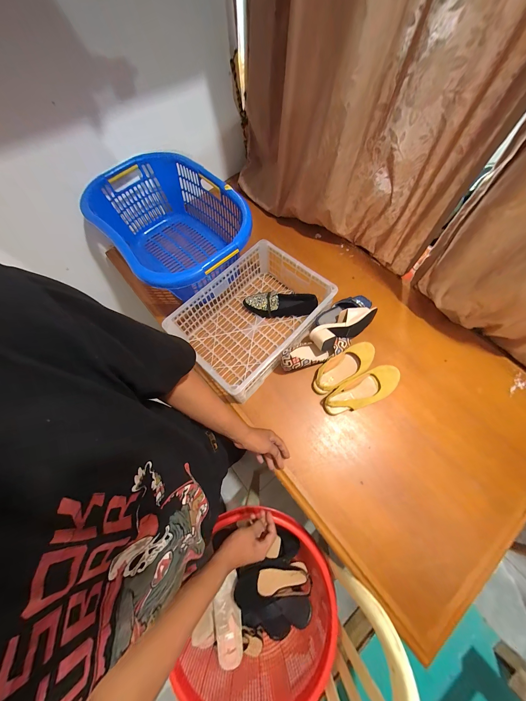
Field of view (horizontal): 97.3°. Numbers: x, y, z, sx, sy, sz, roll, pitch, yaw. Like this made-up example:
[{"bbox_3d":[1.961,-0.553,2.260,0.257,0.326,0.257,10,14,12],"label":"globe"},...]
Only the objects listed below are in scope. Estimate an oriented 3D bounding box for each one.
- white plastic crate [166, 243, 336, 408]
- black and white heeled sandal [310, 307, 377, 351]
[{"bbox_3d":[-0.034,-0.109,0.743,0.322,0.133,0.435,40,75,16],"label":"white plastic crate"},{"bbox_3d":[0.261,-0.074,0.742,0.231,0.078,0.080,-30,70,-10],"label":"black and white heeled sandal"}]

